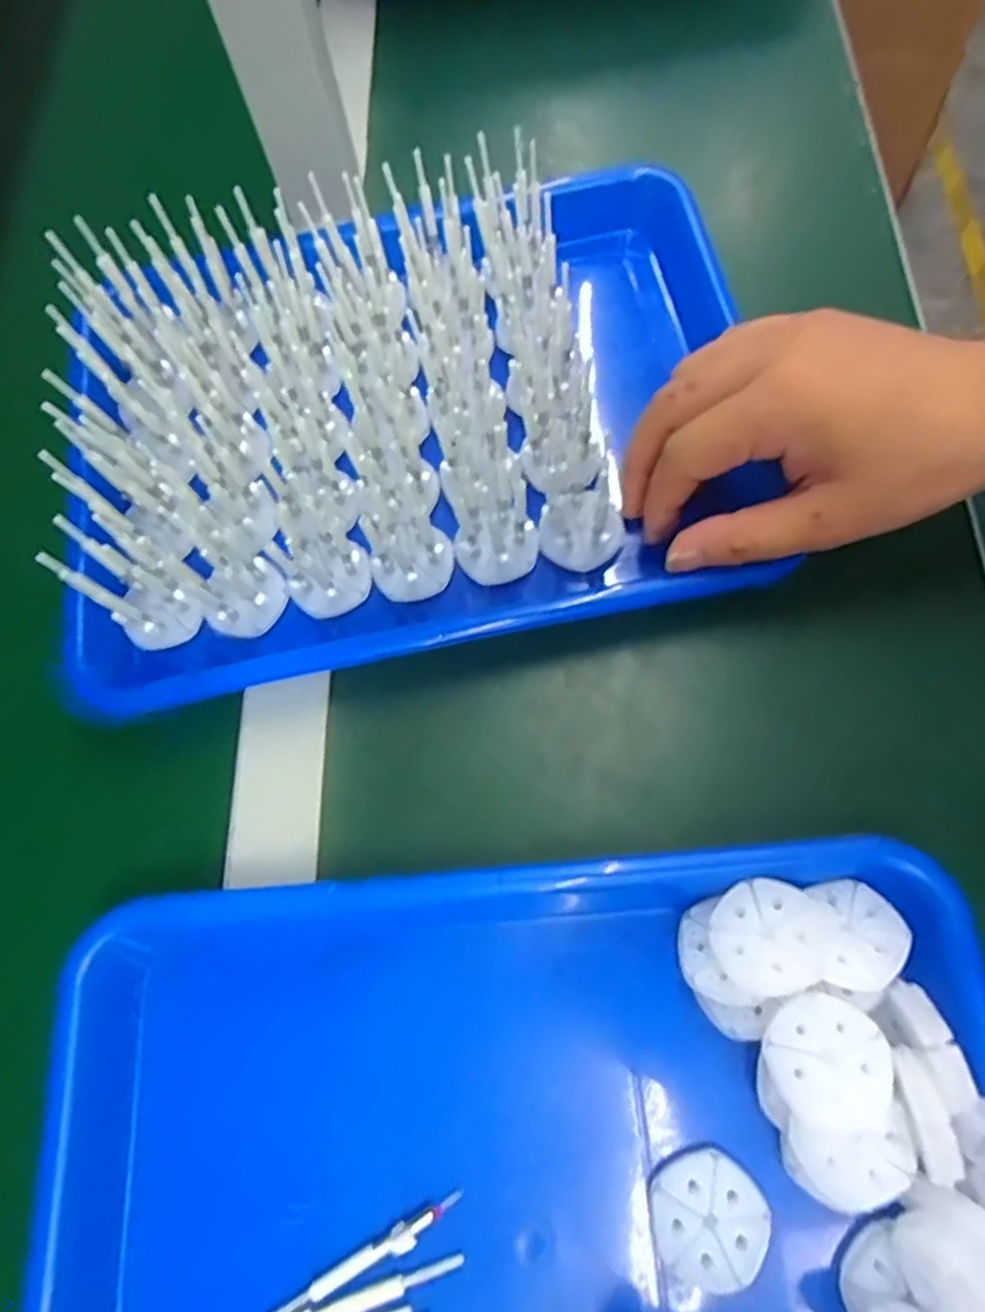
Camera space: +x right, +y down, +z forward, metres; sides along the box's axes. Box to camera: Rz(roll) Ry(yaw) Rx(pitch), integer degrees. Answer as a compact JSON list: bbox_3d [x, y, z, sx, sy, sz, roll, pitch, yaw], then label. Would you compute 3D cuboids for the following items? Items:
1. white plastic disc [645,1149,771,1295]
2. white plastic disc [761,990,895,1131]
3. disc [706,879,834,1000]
[{"bbox_3d":[0.073,0.188,0.247,0.038,0.004,0.036,-1,64,3],"label":"white plastic disc"},{"bbox_3d":[0.111,0.133,0.240,0.038,0.007,0.038,-2,70,4],"label":"white plastic disc"},{"bbox_3d":[0.096,0.097,0.256,0.037,0.004,0.038,-12,54,18],"label":"disc"}]

